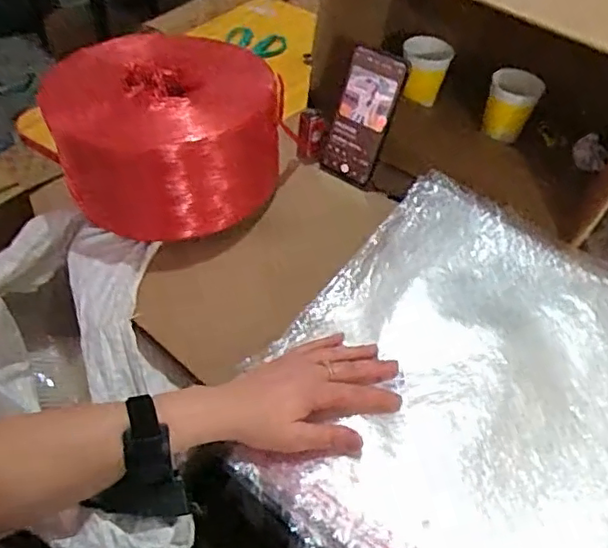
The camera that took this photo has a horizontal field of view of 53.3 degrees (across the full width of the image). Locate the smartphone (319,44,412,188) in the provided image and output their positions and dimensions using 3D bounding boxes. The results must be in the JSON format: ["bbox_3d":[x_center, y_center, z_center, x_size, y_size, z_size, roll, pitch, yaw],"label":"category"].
[{"bbox_3d":[0.072,-0.191,0.755,0.068,0.174,0.014,20,40,1],"label":"smartphone"}]

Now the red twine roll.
[{"bbox_3d":[-0.159,-0.160,0.700,0.225,0.135,0.235,3,47,-3],"label":"red twine roll"}]

